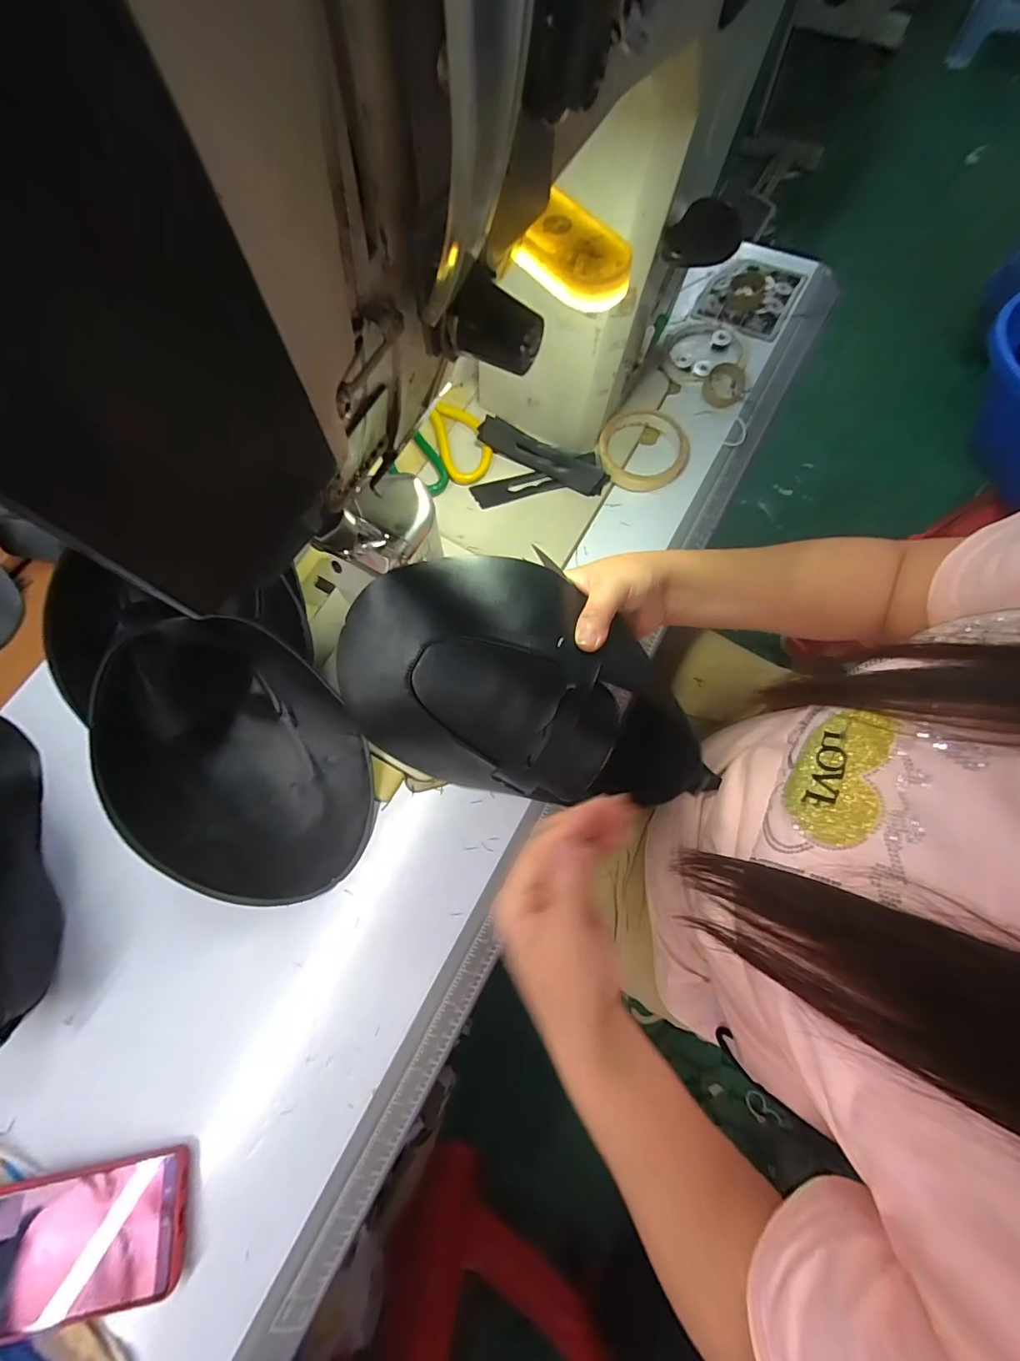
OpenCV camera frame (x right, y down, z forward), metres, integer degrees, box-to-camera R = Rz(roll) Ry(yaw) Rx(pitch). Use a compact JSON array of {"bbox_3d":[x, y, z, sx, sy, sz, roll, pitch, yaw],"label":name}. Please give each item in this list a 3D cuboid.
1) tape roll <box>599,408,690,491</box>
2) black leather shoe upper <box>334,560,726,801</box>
[{"bbox_3d":[0.138,-0.239,0.493,0.090,0.017,0.091,-1,73,3],"label":"tape roll"},{"bbox_3d":[0.017,0.002,0.307,0.233,0.084,0.137,8,76,2],"label":"black leather shoe upper"}]

